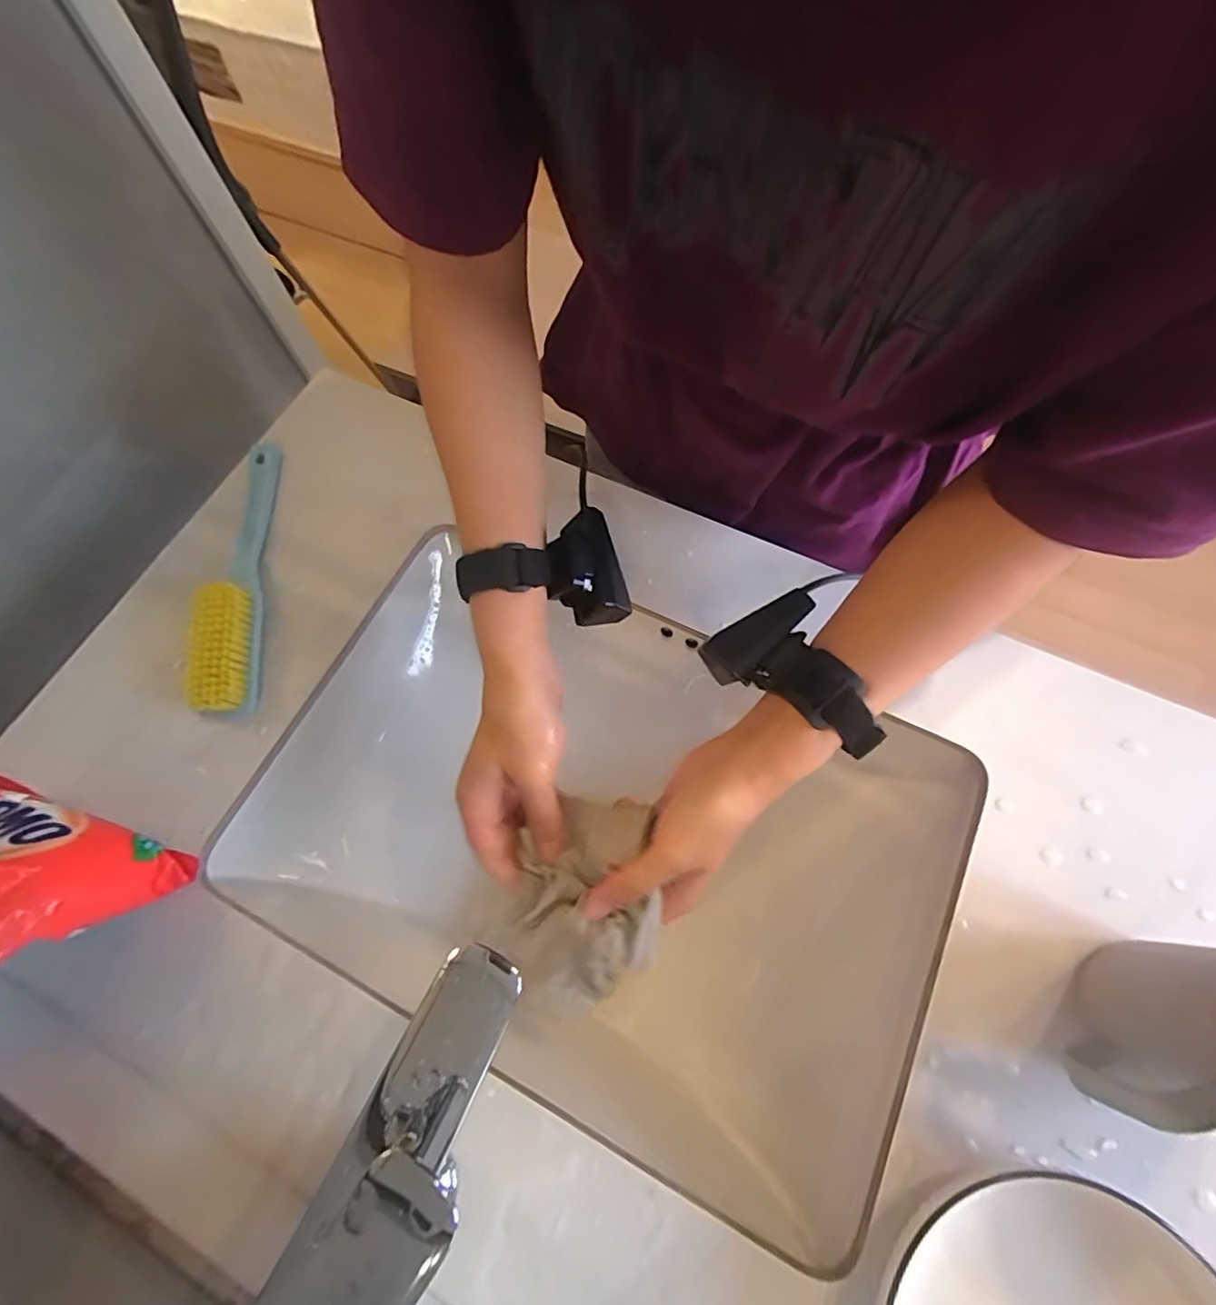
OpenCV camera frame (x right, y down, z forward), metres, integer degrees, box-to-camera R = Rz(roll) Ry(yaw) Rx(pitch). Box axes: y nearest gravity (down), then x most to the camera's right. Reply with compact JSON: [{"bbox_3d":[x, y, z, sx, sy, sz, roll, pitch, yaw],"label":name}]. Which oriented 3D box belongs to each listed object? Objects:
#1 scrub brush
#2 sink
[{"bbox_3d":[-0.281,-0.067,0.444,0.035,0.035,0.234,-6,69,0],"label":"scrub brush"},{"bbox_3d":[-0.009,0.138,0.443,0.451,0.127,0.320,23,71,11],"label":"sink"}]

